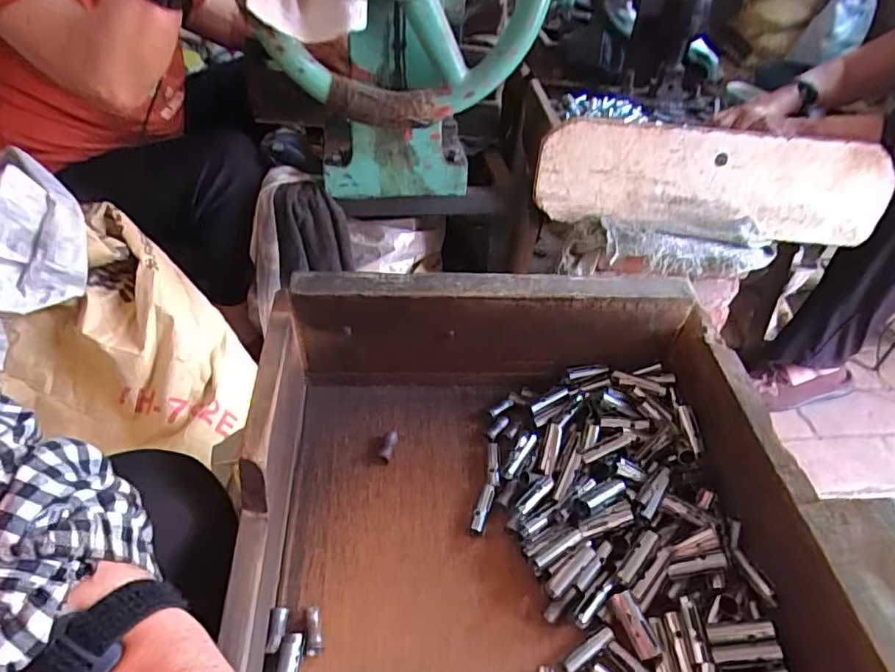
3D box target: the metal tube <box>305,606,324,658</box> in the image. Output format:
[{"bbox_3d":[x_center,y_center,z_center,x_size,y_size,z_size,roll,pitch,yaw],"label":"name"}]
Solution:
[{"bbox_3d":[-0.080,0.175,0.337,0.009,0.009,0.027,-7,41,-13],"label":"metal tube"}]

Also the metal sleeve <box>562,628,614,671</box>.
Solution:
[{"bbox_3d":[0.084,0.187,0.336,0.039,0.006,0.008,-21,46,-27],"label":"metal sleeve"}]

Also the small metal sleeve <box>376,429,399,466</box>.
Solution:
[{"bbox_3d":[-0.046,0.083,0.429,0.011,0.009,0.028,14,54,11],"label":"small metal sleeve"}]

